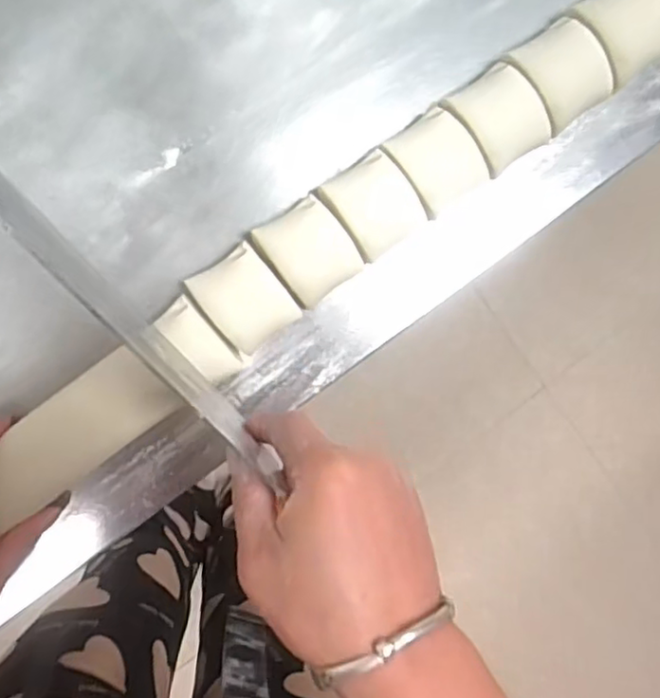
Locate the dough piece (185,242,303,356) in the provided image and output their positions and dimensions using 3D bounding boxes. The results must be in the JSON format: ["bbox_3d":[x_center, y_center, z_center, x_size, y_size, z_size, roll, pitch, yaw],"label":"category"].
[{"bbox_3d":[-0.049,-0.030,0.385,0.043,0.028,0.052,-37,99,-1],"label":"dough piece"}]

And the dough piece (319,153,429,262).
[{"bbox_3d":[0.026,-0.086,0.388,0.045,0.025,0.051,-38,99,-1],"label":"dough piece"}]

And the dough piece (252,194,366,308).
[{"bbox_3d":[-0.012,-0.058,0.384,0.045,0.029,0.051,-37,99,-1],"label":"dough piece"}]

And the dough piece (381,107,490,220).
[{"bbox_3d":[0.063,-0.110,0.382,0.042,0.024,0.051,-37,99,-1],"label":"dough piece"}]

